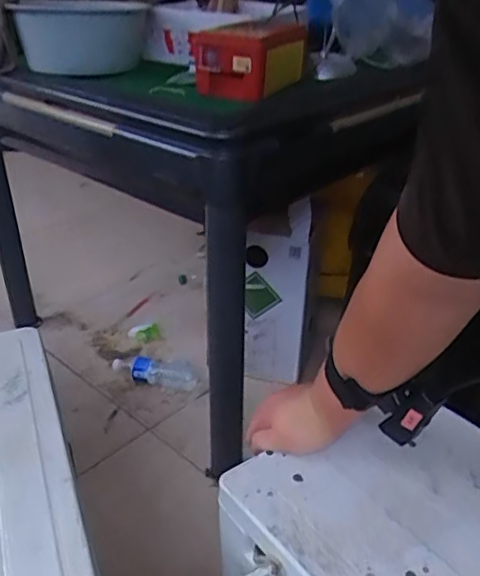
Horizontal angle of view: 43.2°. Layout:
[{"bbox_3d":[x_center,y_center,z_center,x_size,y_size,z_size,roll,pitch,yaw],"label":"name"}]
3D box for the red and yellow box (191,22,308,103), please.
[{"bbox_3d":[0.018,-0.426,1.126,0.141,0.106,0.236,15,34,24],"label":"red and yellow box"}]

